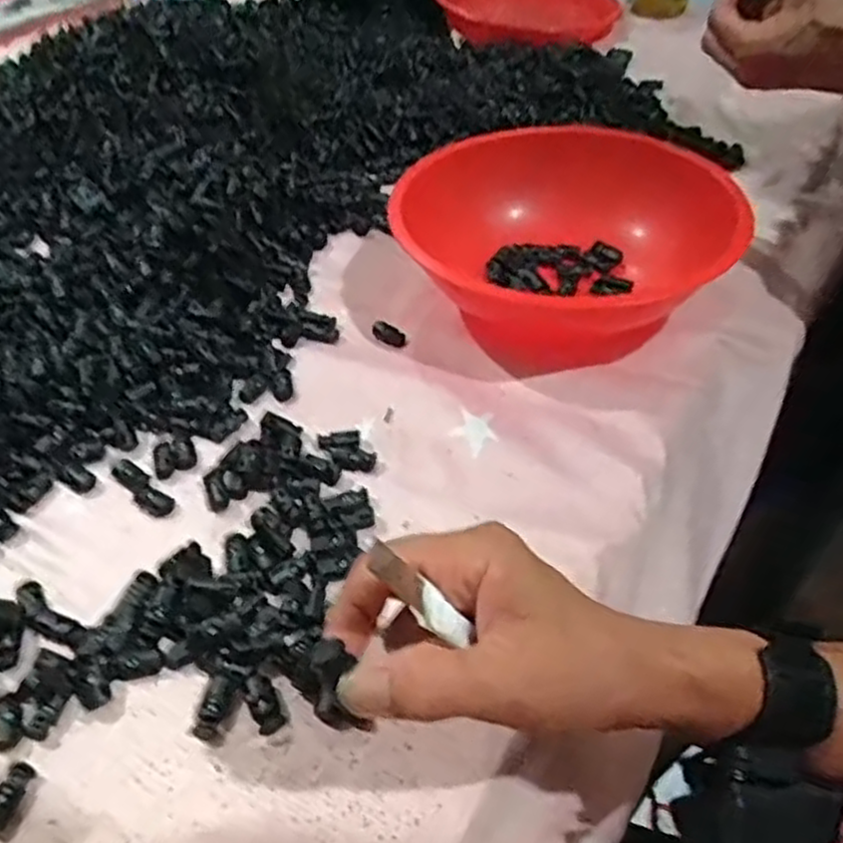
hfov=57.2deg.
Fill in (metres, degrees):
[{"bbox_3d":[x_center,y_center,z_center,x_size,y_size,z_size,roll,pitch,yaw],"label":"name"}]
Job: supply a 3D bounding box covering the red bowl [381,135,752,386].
[{"bbox_3d":[0.106,-0.135,0.590,0.242,0.091,0.195,-27,48,-24],"label":"red bowl"}]

